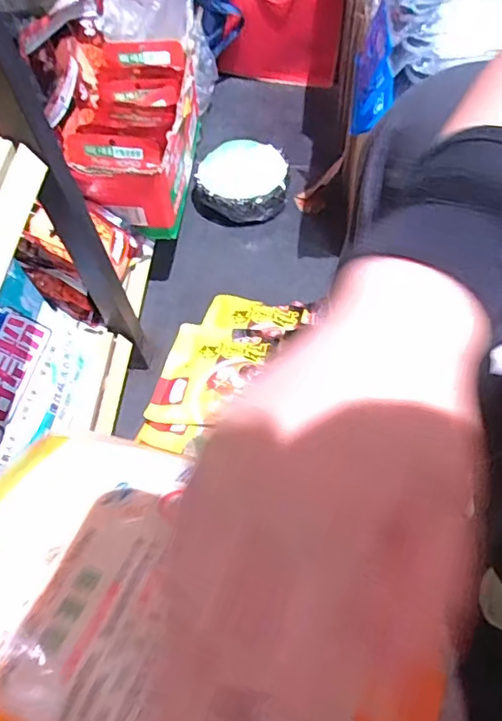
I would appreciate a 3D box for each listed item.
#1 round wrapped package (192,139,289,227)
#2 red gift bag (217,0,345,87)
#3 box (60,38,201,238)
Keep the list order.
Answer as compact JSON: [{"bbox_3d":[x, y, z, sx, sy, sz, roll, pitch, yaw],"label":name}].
[{"bbox_3d":[-0.016,-0.334,1.012,0.171,0.072,0.176,5,62,6],"label":"round wrapped package"},{"bbox_3d":[0.058,-0.693,1.064,0.252,0.337,0.049,0,62,3],"label":"red gift bag"},{"bbox_3d":[-0.166,-0.331,0.799,0.160,0.159,0.255,-3,62,2],"label":"box"}]

